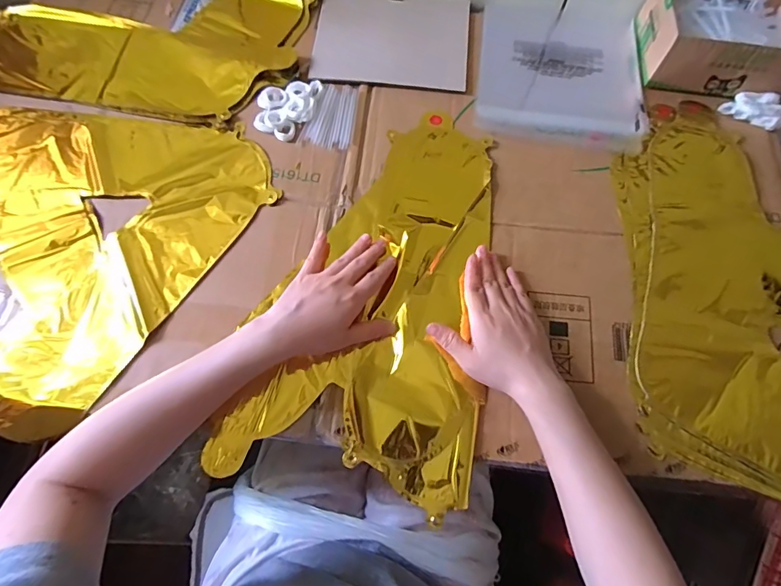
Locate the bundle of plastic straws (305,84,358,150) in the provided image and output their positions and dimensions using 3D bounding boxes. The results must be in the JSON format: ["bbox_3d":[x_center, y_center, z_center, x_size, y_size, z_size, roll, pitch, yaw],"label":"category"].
[{"bbox_3d":[-0.067,-0.213,0.524,0.050,0.010,0.087,10,70,3],"label":"bundle of plastic straws"}]

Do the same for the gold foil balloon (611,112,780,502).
[{"bbox_3d":[0.351,-0.007,0.455,0.205,0.011,0.410,4,70,0],"label":"gold foil balloon"}]

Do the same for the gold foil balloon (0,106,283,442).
[{"bbox_3d":[-0.317,-0.091,0.490,0.353,0.032,0.375,-27,73,-9],"label":"gold foil balloon"}]

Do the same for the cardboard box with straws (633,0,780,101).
[{"bbox_3d":[0.421,-0.324,0.549,0.193,0.065,0.146,8,70,2],"label":"cardboard box with straws"}]

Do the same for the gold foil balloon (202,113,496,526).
[{"bbox_3d":[-0.001,-0.010,0.463,0.235,0.020,0.416,14,72,4],"label":"gold foil balloon"}]

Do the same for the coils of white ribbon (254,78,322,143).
[{"bbox_3d":[-0.125,-0.223,0.523,0.069,0.012,0.083,14,70,4],"label":"coils of white ribbon"}]

